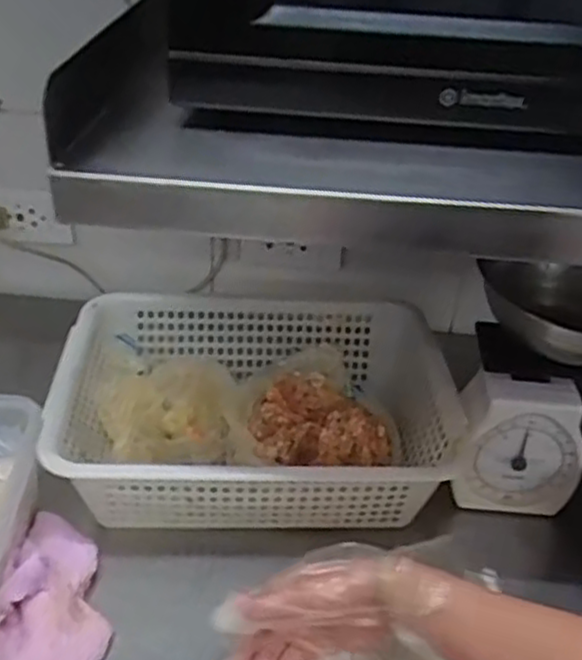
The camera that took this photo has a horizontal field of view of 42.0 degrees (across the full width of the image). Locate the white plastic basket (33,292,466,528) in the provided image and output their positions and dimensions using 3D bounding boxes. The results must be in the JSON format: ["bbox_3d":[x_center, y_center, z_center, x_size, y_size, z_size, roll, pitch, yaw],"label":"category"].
[{"bbox_3d":[-0.030,0.074,0.712,0.345,0.096,0.257,2,34,-3],"label":"white plastic basket"}]

